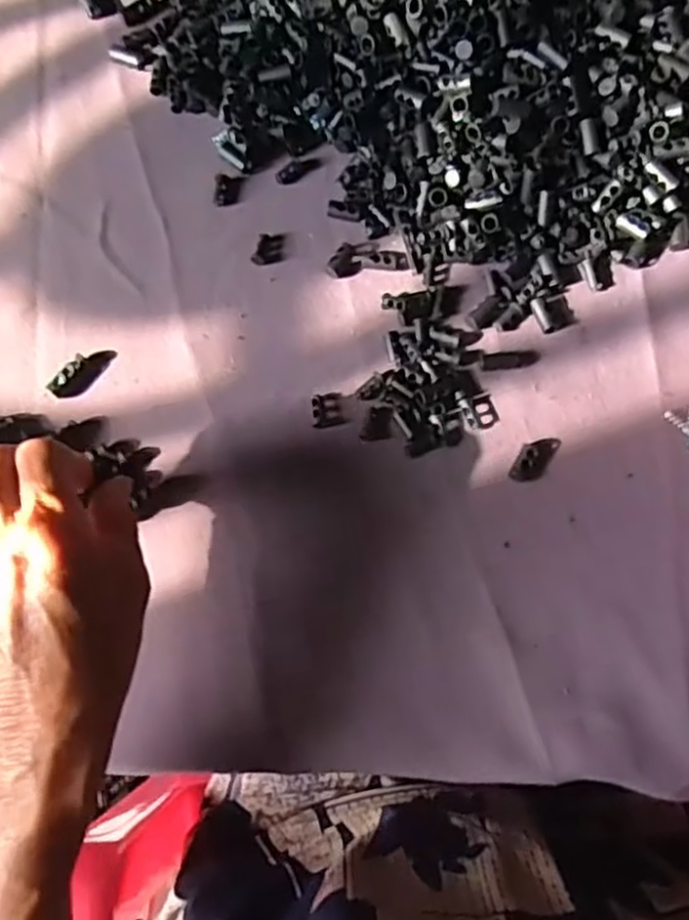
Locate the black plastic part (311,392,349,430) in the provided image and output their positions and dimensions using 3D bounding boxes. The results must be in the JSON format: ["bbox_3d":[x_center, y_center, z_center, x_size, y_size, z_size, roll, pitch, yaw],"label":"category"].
[{"bbox_3d":[-0.008,-0.025,0.363,0.016,0.004,0.017,-13,75,-4],"label":"black plastic part"}]

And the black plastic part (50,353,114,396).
[{"bbox_3d":[-0.132,-0.045,0.369,0.013,0.008,0.035,39,78,10],"label":"black plastic part"}]

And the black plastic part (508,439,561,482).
[{"bbox_3d":[0.093,-0.001,0.357,0.015,0.005,0.029,35,77,9],"label":"black plastic part"}]

